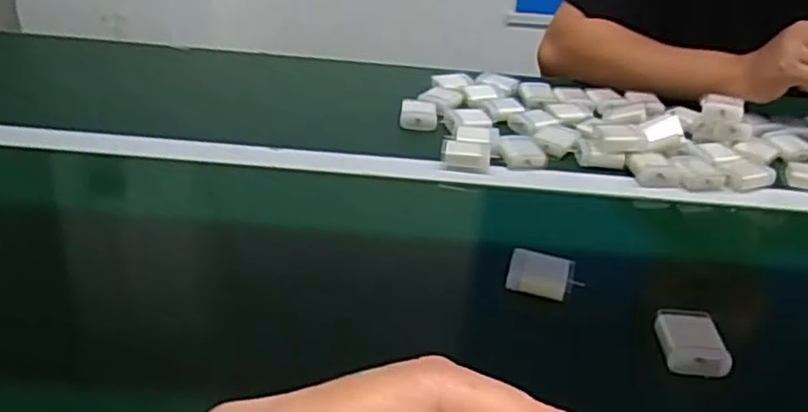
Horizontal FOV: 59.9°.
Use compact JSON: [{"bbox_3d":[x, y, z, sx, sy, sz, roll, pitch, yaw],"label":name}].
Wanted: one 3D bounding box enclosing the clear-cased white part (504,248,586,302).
[{"bbox_3d":[0.114,0.054,0.569,0.056,0.025,0.032,9,32,8],"label":"clear-cased white part"}]

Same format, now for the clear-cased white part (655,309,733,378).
[{"bbox_3d":[0.209,0.099,0.512,0.043,0.015,0.056,5,32,1],"label":"clear-cased white part"}]

